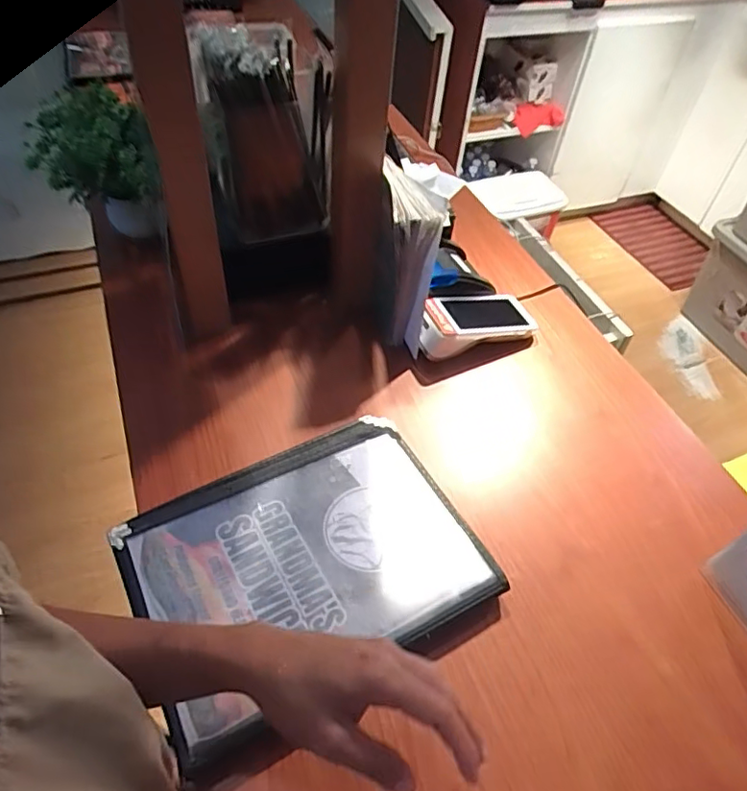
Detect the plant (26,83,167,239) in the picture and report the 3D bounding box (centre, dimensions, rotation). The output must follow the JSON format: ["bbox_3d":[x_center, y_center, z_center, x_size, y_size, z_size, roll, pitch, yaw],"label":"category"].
[{"bbox_3d":[-0.387,-0.305,0.810,0.145,0.167,0.192,-16,53,-18],"label":"plant"}]

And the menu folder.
[{"bbox_3d":[-0.068,0.153,0.564,0.315,0.026,0.246,-21,54,-21],"label":"menu folder"}]

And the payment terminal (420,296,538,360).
[{"bbox_3d":[0.137,-0.105,0.780,0.173,0.049,0.077,-16,53,-18],"label":"payment terminal"}]

